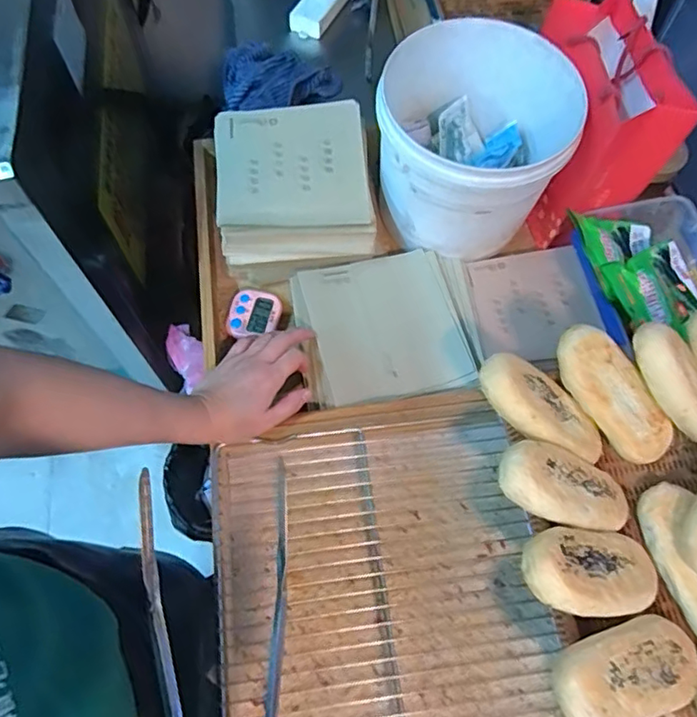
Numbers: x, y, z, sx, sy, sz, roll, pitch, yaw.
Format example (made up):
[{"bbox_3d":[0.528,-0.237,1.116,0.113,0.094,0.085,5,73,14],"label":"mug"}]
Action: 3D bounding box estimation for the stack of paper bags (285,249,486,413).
[{"bbox_3d":[0.036,-0.036,0.654,0.176,0.031,0.180,-11,66,-6],"label":"stack of paper bags"}]

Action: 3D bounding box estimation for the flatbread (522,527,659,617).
[{"bbox_3d":[0.206,0.177,0.472,0.132,0.025,0.066,11,62,-24],"label":"flatbread"}]

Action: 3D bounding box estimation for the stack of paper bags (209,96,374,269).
[{"bbox_3d":[-0.069,-0.215,0.688,0.182,0.063,0.190,-6,65,-4],"label":"stack of paper bags"}]

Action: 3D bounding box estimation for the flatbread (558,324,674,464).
[{"bbox_3d":[0.255,0.036,0.541,0.057,0.024,0.149,-42,98,-18],"label":"flatbread"}]

